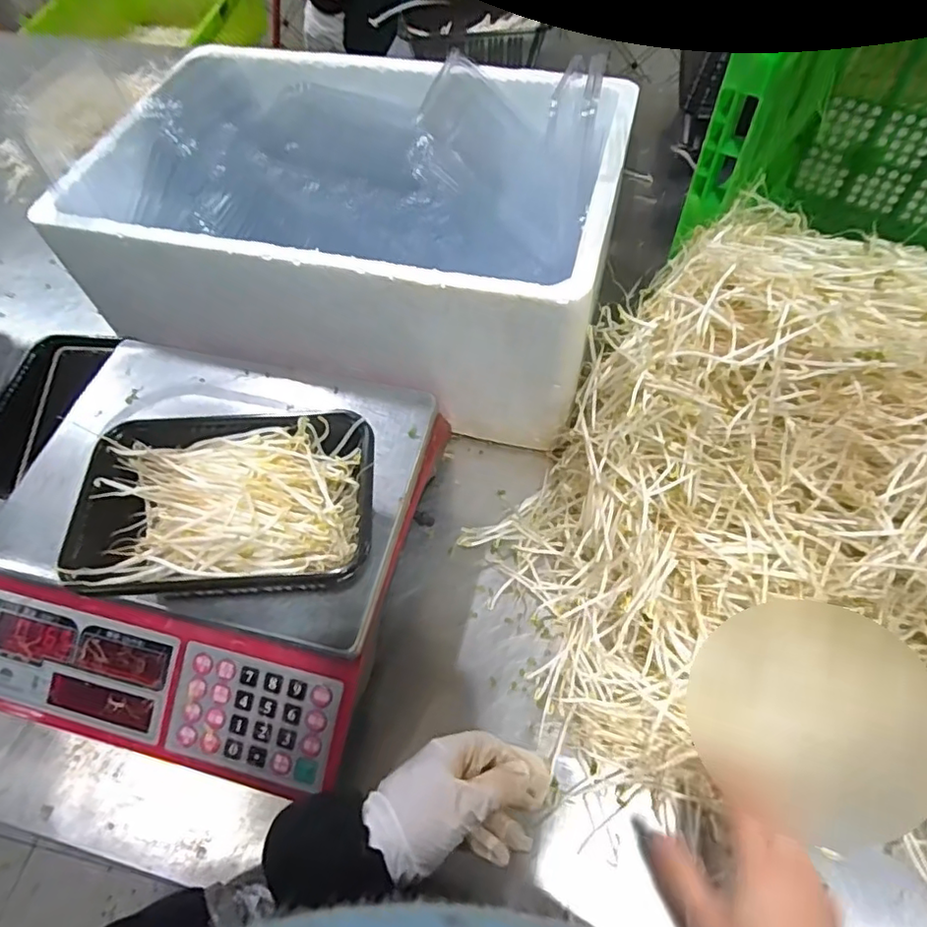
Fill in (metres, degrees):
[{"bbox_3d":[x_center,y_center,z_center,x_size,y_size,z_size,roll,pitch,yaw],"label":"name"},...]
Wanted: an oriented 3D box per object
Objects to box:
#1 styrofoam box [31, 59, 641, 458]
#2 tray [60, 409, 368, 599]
[{"bbox_3d":[-0.093,-0.230,0.600,0.457,0.210,0.317,11,60,10],"label":"styrofoam box"},{"bbox_3d":[-0.149,0.024,0.381,0.176,0.035,0.120,-4,58,1],"label":"tray"}]

